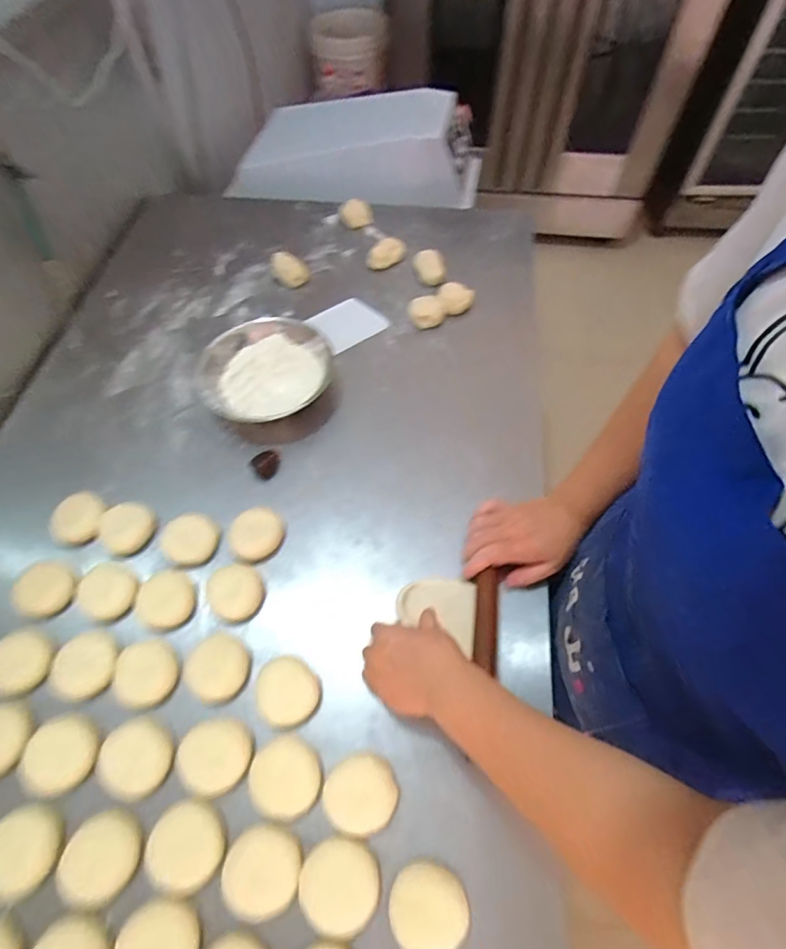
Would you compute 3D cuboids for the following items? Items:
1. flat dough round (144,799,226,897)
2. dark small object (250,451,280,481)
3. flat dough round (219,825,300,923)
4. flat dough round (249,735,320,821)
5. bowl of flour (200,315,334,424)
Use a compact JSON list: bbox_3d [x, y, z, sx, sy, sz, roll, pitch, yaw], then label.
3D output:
[{"bbox_3d":[-0.191,0.339,0.434,0.069,0.007,0.064,-1,60,1],"label":"flat dough round"},{"bbox_3d":[-0.173,-0.014,0.657,0.037,0.015,0.040,-1,60,1],"label":"dark small object"},{"bbox_3d":[-0.118,0.355,0.428,0.066,0.021,0.062,-1,60,1],"label":"flat dough round"},{"bbox_3d":[-0.105,0.294,0.465,0.067,0.010,0.066,-1,60,1],"label":"flat dough round"},{"bbox_3d":[-0.182,-0.146,0.700,0.184,0.050,0.179,-1,60,1],"label":"bowl of flour"}]

